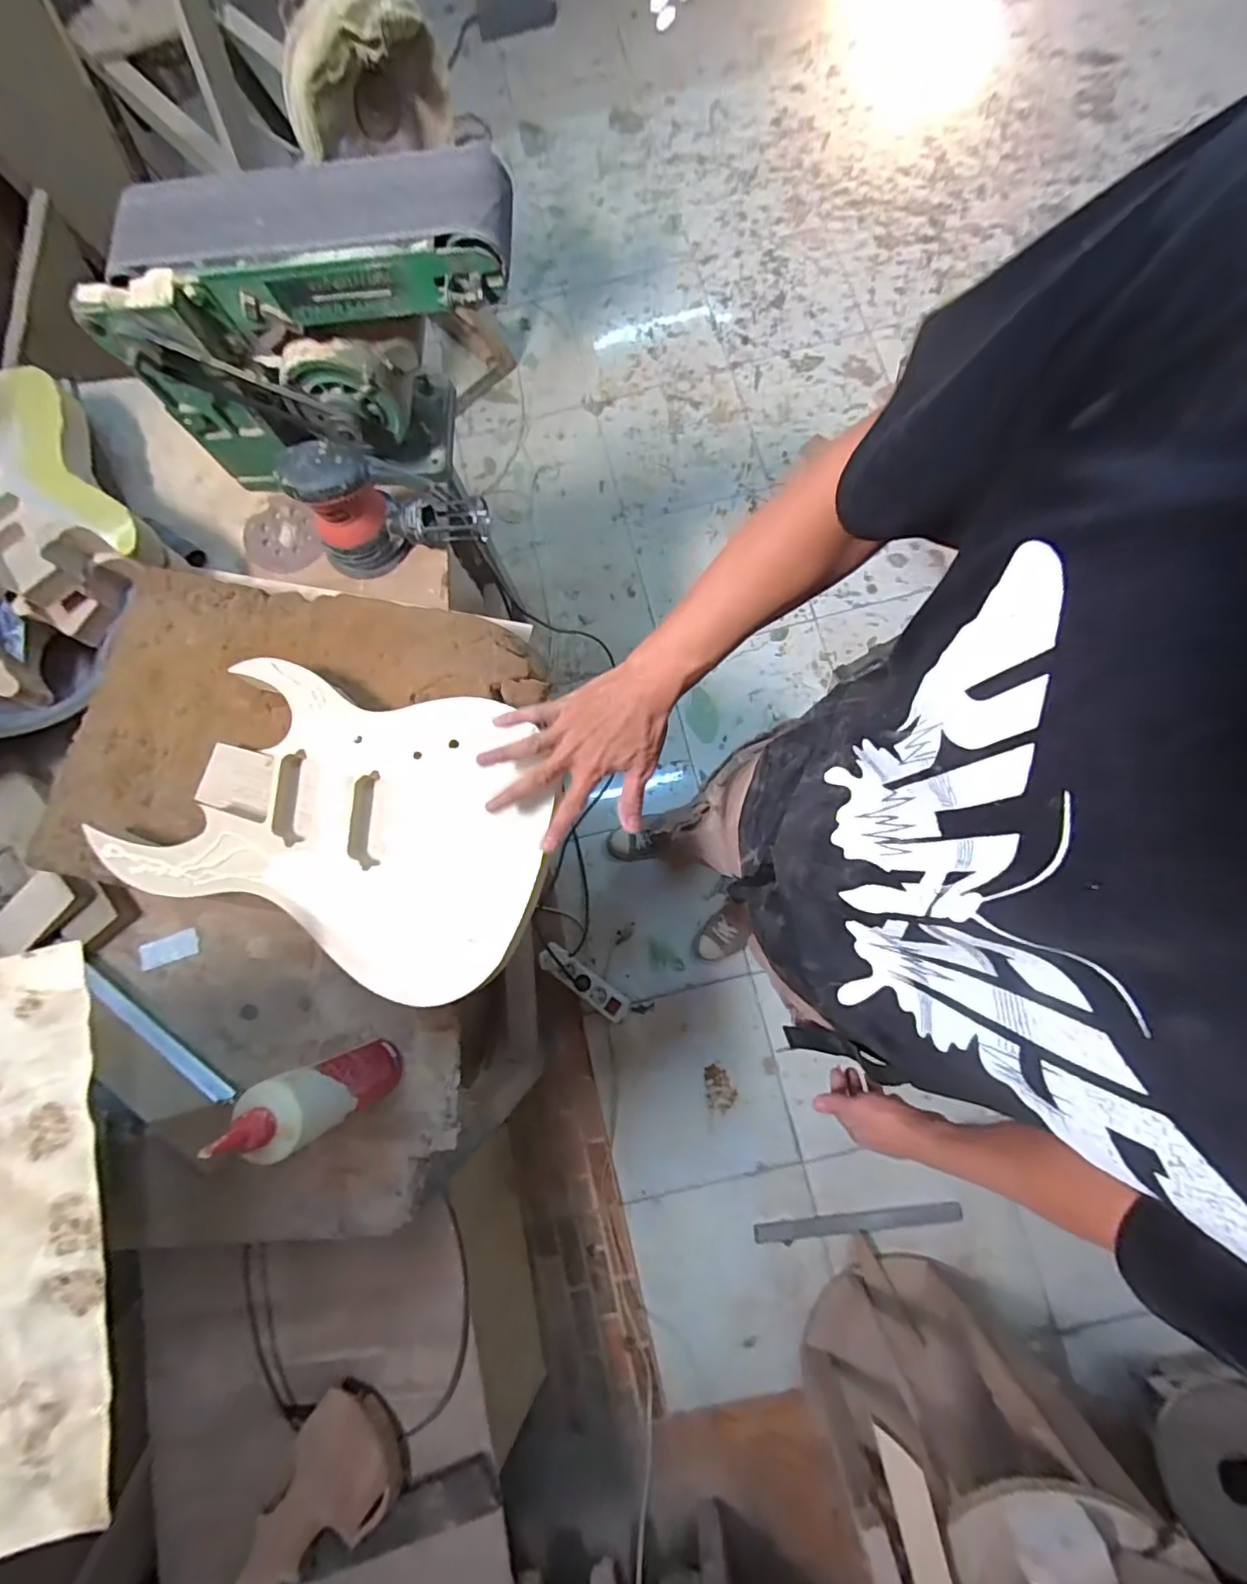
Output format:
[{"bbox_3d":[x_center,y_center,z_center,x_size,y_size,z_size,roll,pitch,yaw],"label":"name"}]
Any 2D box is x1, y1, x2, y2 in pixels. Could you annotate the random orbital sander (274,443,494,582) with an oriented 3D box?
[{"bbox_3d":[-0.298,-0.380,0.739,0.219,0.142,0.116,-16,78,0],"label":"random orbital sander"}]

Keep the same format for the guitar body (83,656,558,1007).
[{"bbox_3d":[-0.270,0.017,0.583,0.399,0.044,0.277,22,80,5],"label":"guitar body"}]

